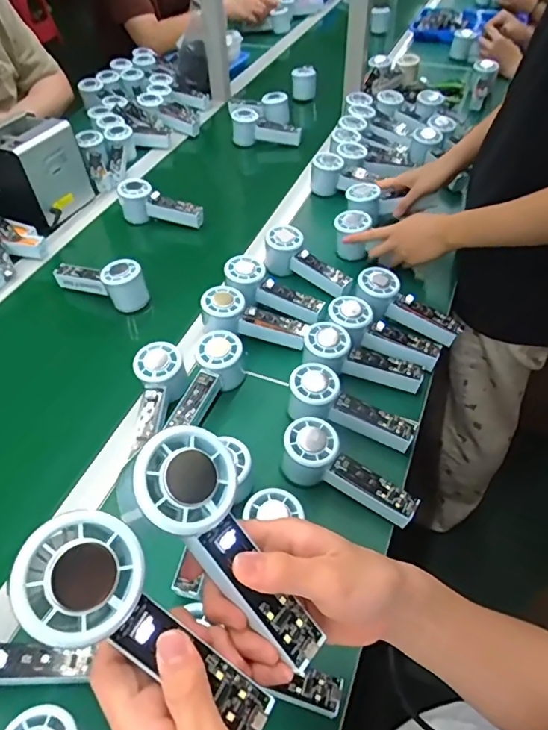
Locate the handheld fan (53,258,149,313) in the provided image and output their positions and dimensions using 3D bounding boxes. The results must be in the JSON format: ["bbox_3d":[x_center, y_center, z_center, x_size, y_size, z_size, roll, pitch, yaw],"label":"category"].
[{"bbox_3d":[-0.262,-0.129,0.743,0.150,0.061,0.044,16,52,14],"label":"handheld fan"}]

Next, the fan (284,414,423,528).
[{"bbox_3d":[0.075,0.117,0.527,0.151,0.051,0.058,32,57,9],"label":"fan"}]

